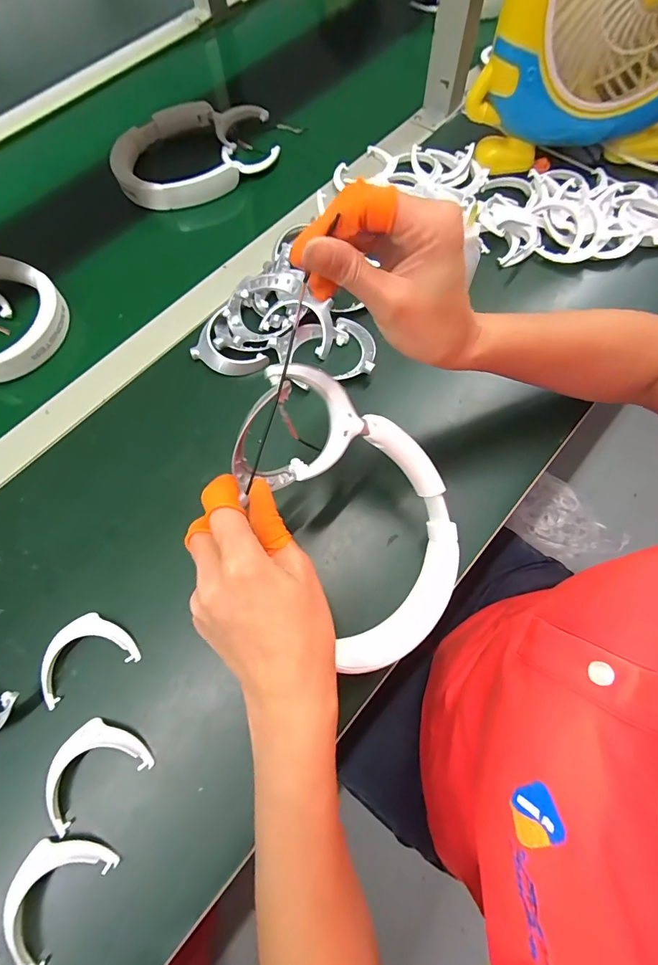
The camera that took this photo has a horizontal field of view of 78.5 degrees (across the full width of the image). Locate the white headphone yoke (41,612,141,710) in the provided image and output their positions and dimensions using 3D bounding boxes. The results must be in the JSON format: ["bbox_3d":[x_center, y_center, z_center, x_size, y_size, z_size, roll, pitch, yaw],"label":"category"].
[{"bbox_3d":[-0.183,0.126,0.301,0.067,0.016,0.049,-26,71,-9],"label":"white headphone yoke"}]

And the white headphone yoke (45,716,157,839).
[{"bbox_3d":[-0.164,0.192,0.273,0.069,0.017,0.050,-33,73,-11],"label":"white headphone yoke"}]

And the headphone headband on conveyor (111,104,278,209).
[{"bbox_3d":[-0.167,-0.414,0.502,0.198,0.028,0.140,-23,71,-8],"label":"headphone headband on conveyor"}]

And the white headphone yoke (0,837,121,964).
[{"bbox_3d":[-0.175,0.256,0.252,0.050,0.012,0.067,33,73,12],"label":"white headphone yoke"}]

